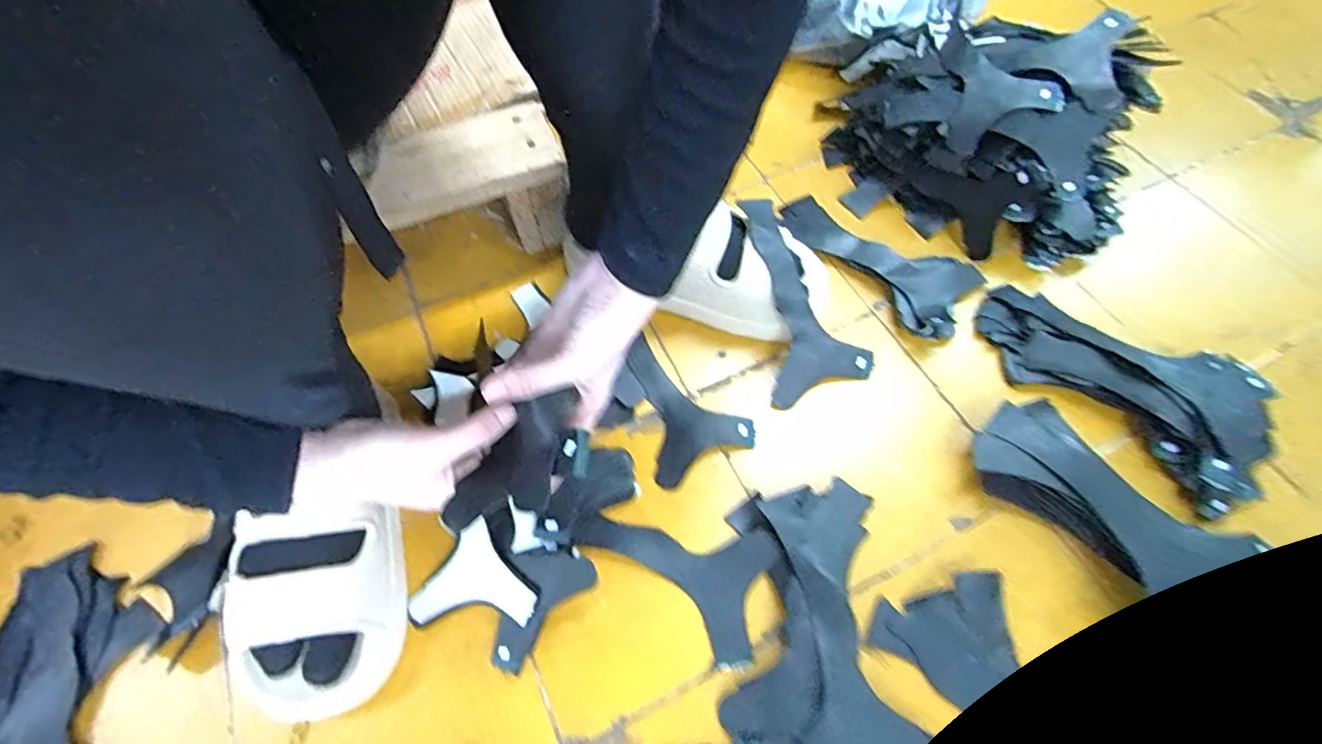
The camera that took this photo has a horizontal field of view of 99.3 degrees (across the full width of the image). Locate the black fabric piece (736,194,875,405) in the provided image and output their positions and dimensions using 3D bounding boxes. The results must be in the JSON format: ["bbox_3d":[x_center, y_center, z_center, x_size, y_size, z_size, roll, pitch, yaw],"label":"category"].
[{"bbox_3d":[0.113,-0.066,0.500,0.086,0.023,0.181,-23,94,-11],"label":"black fabric piece"}]

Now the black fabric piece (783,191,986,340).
[{"bbox_3d":[0.206,-0.115,0.561,0.203,0.023,0.091,35,68,17],"label":"black fabric piece"}]

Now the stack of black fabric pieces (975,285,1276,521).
[{"bbox_3d":[0.392,0.002,0.480,0.231,0.031,0.118,37,69,18],"label":"stack of black fabric pieces"}]

